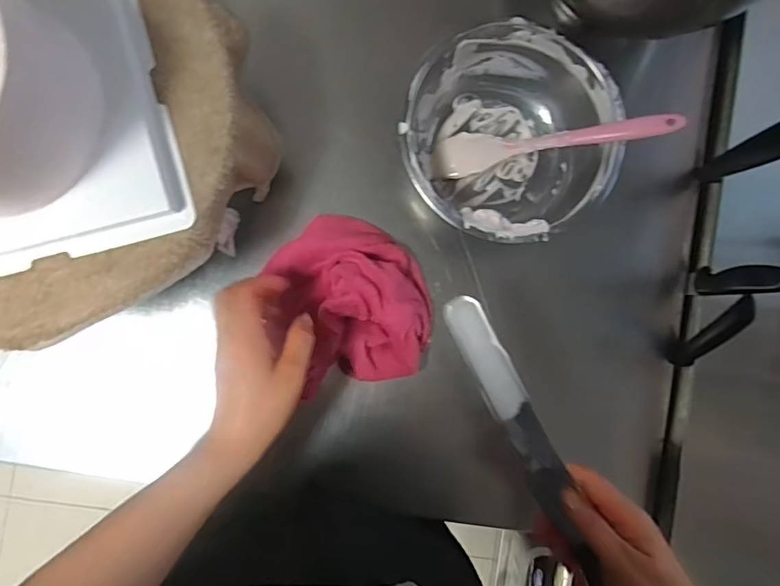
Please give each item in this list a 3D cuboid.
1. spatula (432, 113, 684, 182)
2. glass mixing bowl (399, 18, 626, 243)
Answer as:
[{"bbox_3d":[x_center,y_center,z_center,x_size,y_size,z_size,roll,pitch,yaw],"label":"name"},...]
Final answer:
[{"bbox_3d":[0.132,-0.128,0.439,0.200,0.010,0.035,-4,88,23],"label":"spatula"},{"bbox_3d":[0.100,-0.129,0.452,0.174,0.075,0.172,0,88,-5],"label":"glass mixing bowl"}]

